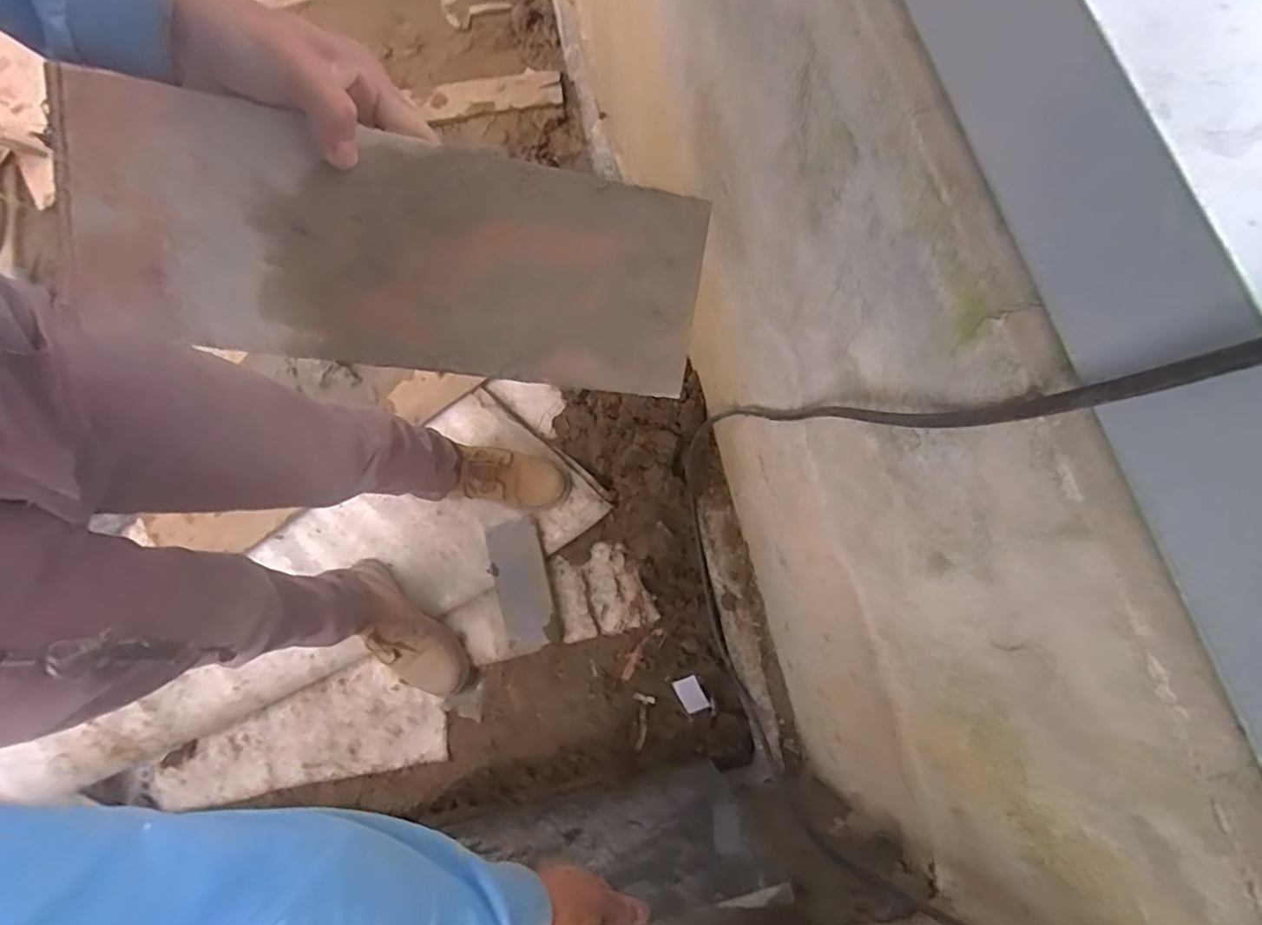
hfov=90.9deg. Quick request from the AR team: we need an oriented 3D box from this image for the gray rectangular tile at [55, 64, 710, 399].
[{"bbox_3d":[-0.121,-0.117,0.363,0.336,0.013,0.127,3,102,-18],"label":"gray rectangular tile"}]

